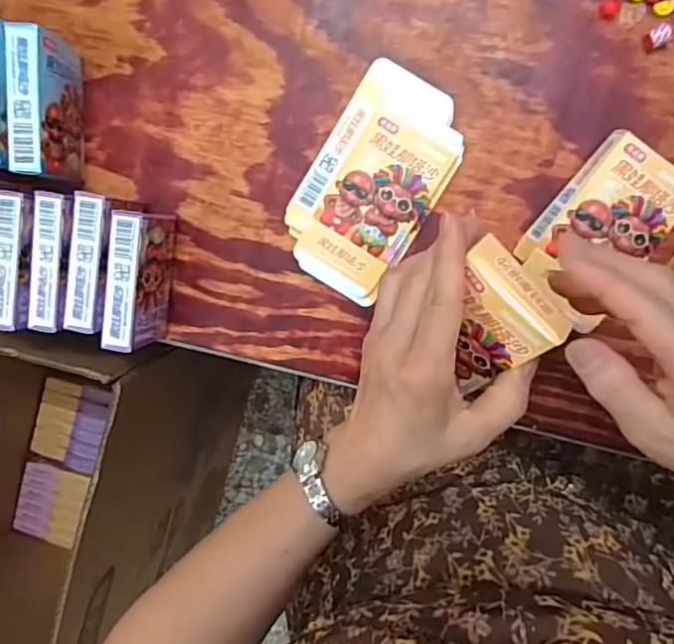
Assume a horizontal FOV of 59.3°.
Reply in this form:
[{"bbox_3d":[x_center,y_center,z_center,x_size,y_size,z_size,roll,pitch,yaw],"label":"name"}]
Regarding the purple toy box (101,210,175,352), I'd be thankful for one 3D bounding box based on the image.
[{"bbox_3d":[-0.137,-0.030,0.420,0.025,0.066,0.092,8,98,4],"label":"purple toy box"}]

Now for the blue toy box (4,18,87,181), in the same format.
[{"bbox_3d":[-0.197,-0.147,0.409,0.024,0.068,0.091,4,97,4],"label":"blue toy box"}]

